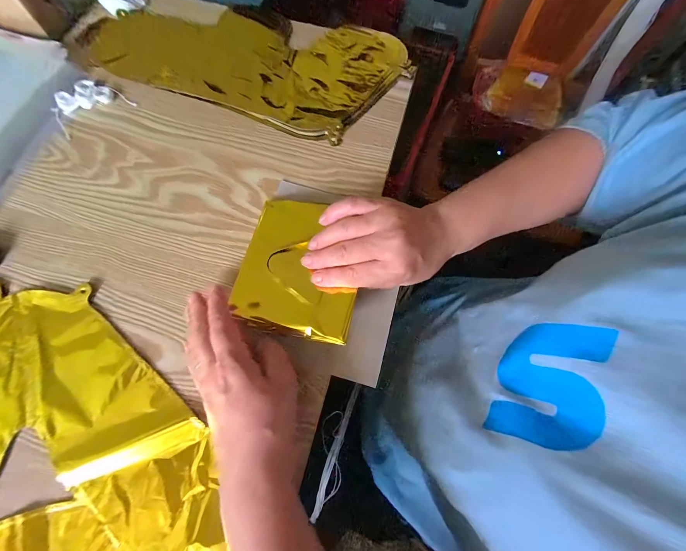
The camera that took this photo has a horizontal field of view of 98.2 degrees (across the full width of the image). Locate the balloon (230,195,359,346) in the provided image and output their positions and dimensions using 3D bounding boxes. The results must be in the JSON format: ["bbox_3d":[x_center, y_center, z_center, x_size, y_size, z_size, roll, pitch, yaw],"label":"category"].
[{"bbox_3d":[-0.042,-0.012,0.294,0.123,0.010,0.138,6,71,20],"label":"balloon"}]

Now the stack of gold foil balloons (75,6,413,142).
[{"bbox_3d":[-0.130,-0.309,0.412,0.410,0.018,0.197,20,72,6],"label":"stack of gold foil balloons"}]

